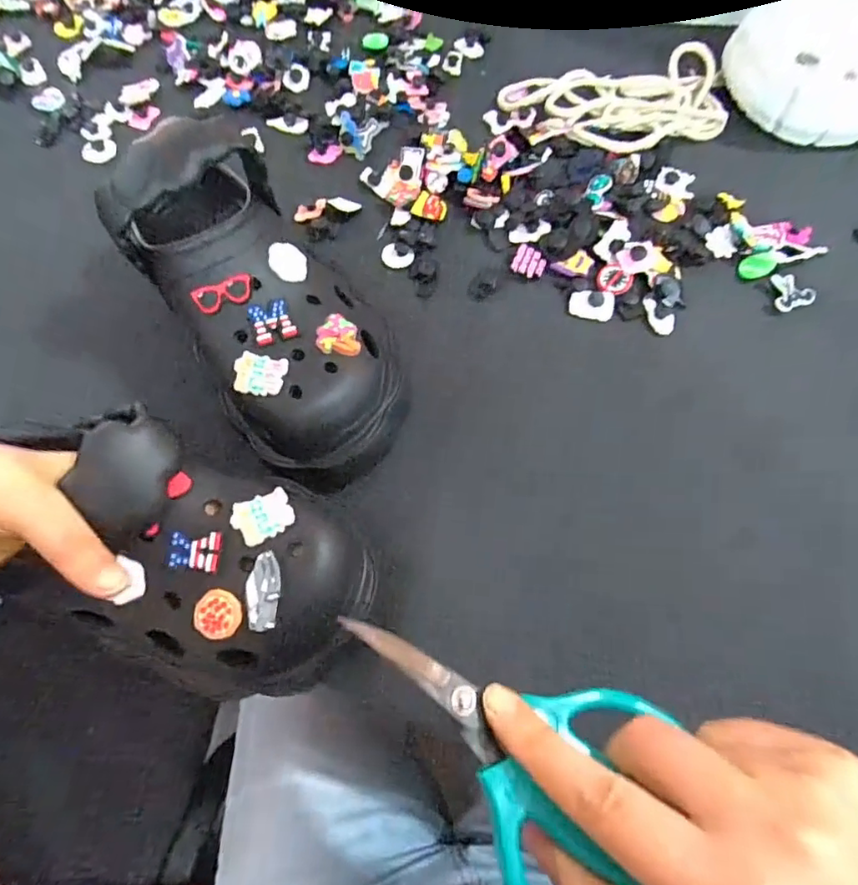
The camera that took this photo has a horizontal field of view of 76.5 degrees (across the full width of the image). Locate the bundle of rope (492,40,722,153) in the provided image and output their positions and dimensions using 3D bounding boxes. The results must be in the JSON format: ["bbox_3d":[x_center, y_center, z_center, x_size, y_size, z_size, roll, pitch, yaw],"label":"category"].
[{"bbox_3d":[0.158,-0.289,0.460,0.183,0.023,0.097,-2,69,0],"label":"bundle of rope"}]

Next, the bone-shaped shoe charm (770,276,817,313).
[{"bbox_3d":[0.261,-0.108,0.392,0.026,0.008,0.030,-3,69,-1],"label":"bone-shaped shoe charm"}]

